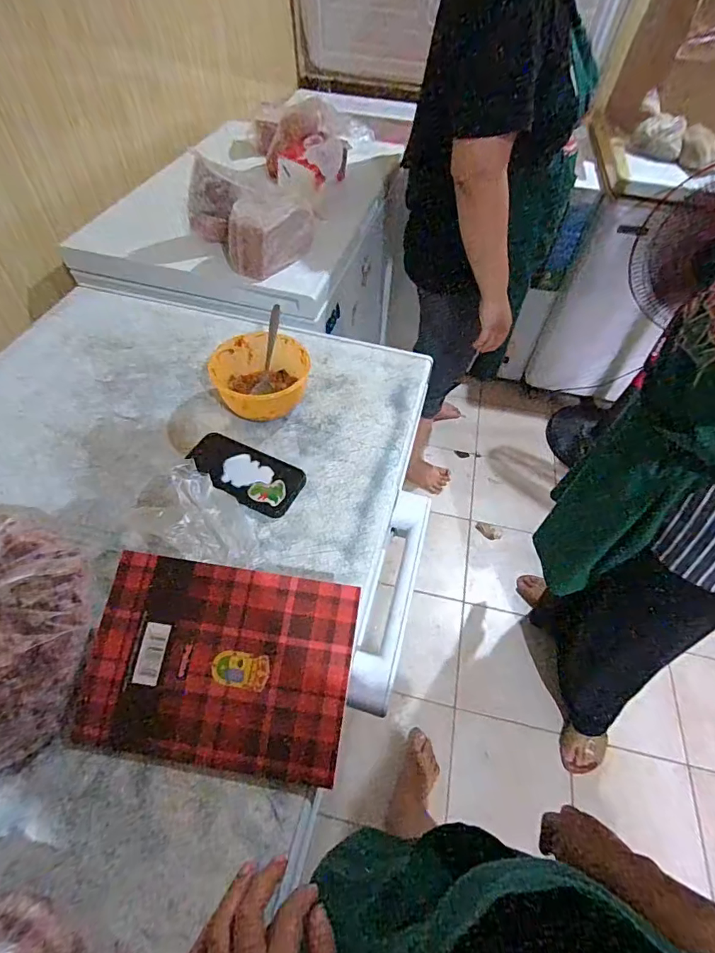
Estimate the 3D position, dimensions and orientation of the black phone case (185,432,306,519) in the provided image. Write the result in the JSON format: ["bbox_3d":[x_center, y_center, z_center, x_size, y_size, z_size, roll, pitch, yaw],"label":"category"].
[{"bbox_3d":[-0.147,-0.006,0.596,0.150,0.010,0.080,28,52,7],"label":"black phone case"}]

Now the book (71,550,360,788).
[{"bbox_3d":[-0.129,0.176,0.435,0.241,0.008,0.173,8,74,3],"label":"book"}]

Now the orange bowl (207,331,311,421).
[{"bbox_3d":[-0.134,-0.138,0.657,0.134,0.066,0.131,2,54,-3],"label":"orange bowl"}]

